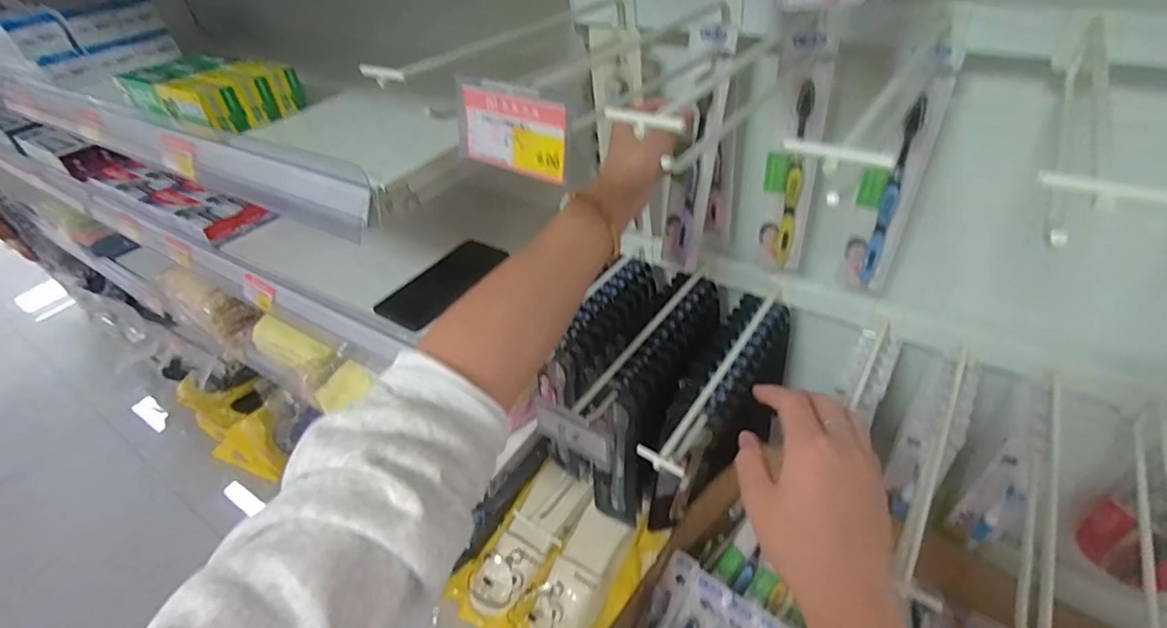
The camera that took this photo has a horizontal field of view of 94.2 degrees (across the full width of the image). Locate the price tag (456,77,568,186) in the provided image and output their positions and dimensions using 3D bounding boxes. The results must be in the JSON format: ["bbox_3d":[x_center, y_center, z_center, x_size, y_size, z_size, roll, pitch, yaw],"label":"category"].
[{"bbox_3d":[-0.037,-0.097,0.286,0.074,0.043,0.006,25,39,27],"label":"price tag"}]

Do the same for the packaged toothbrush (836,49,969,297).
[{"bbox_3d":[0.259,-0.107,0.460,0.044,0.220,0.028,14,46,23],"label":"packaged toothbrush"}]

